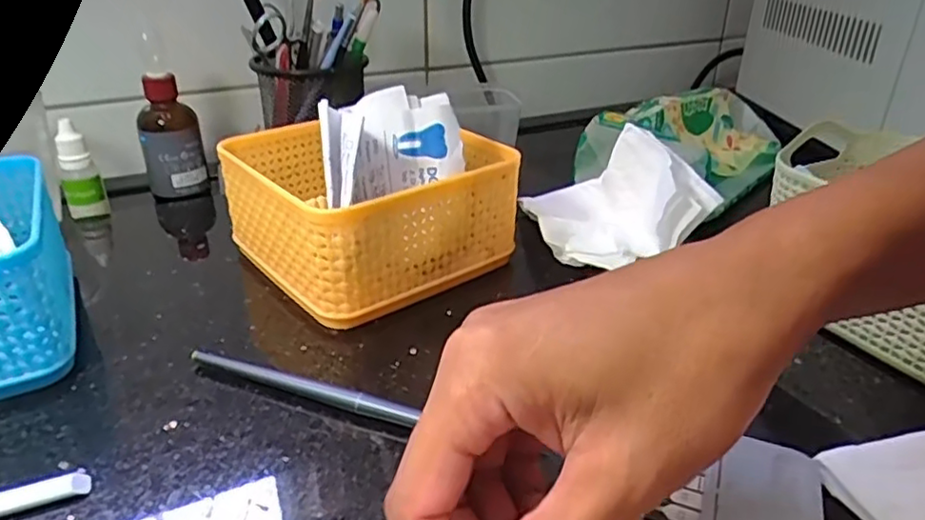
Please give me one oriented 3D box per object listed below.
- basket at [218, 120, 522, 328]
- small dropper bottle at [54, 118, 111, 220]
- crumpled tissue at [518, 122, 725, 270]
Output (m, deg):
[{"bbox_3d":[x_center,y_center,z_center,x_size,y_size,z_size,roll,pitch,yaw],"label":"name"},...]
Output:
[{"bbox_3d":[-0.054,-0.034,0.377,0.129,0.064,0.132,-22,36,-34],"label":"basket"},{"bbox_3d":[-0.265,-0.061,0.449,0.024,0.063,0.023,-18,34,-30],"label":"small dropper bottle"},{"bbox_3d":[0.093,-0.038,0.391,0.108,0.054,0.098,1,29,0],"label":"crumpled tissue"}]

